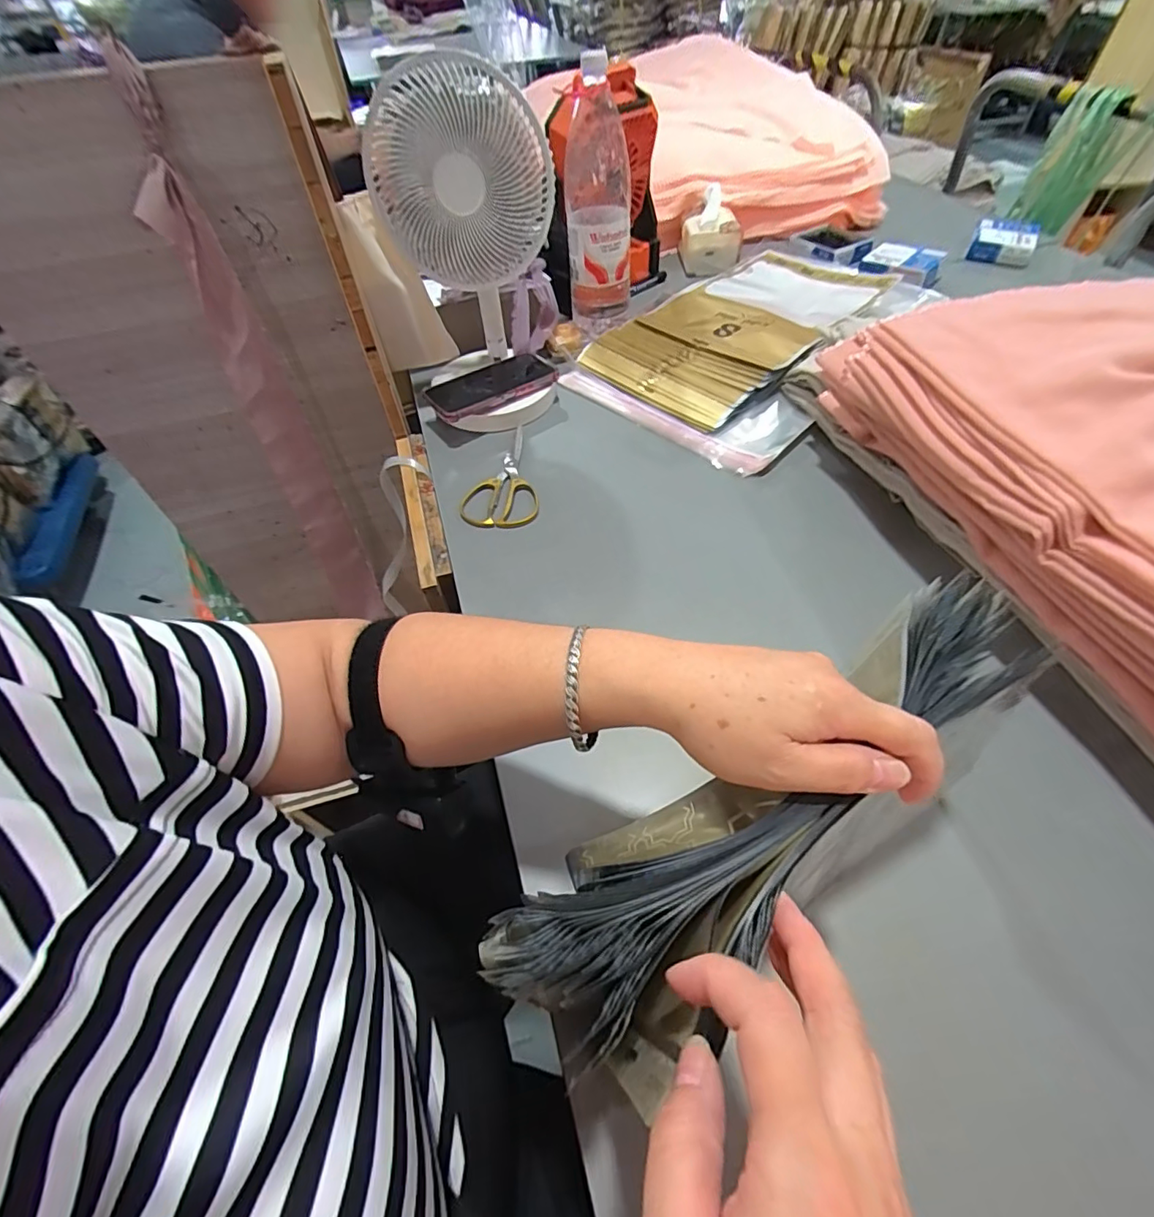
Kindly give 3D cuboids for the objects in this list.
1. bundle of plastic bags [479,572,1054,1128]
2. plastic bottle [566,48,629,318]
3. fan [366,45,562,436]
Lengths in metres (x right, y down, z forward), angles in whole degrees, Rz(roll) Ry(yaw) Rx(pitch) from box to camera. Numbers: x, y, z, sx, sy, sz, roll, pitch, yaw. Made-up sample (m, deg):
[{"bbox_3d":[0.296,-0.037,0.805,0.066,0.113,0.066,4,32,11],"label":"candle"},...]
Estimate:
[{"bbox_3d":[0.104,0.084,0.241,0.294,0.032,0.071,-30,56,-18],"label":"bundle of plastic bags"},{"bbox_3d":[0.030,-0.568,0.763,0.093,0.278,0.104,0,52,4],"label":"plastic bottle"},{"bbox_3d":[-0.112,-0.398,0.627,0.171,0.323,0.163,-20,54,-11],"label":"fan"}]

